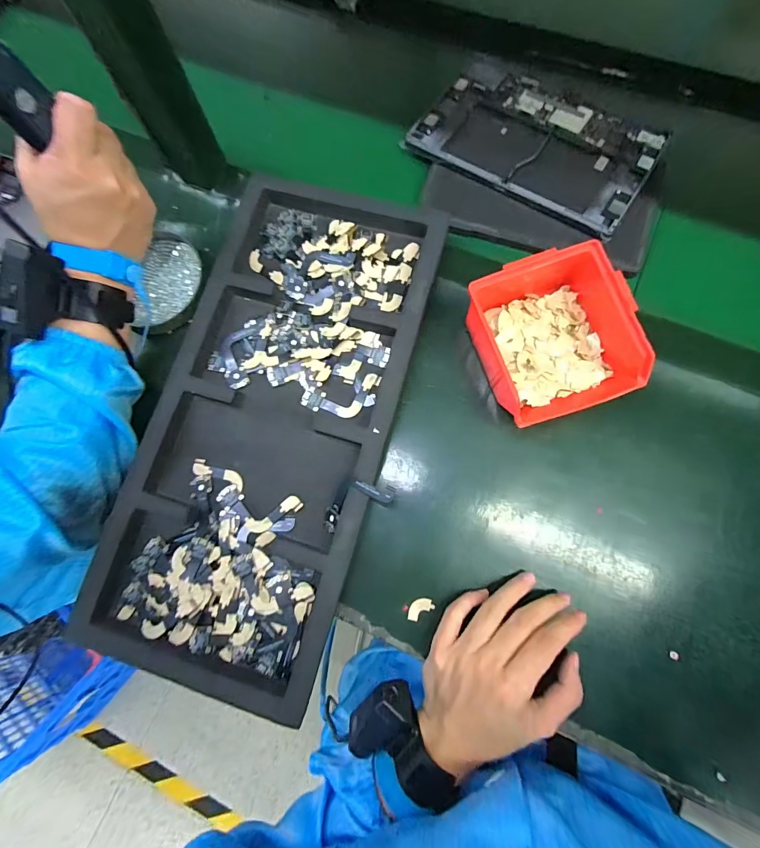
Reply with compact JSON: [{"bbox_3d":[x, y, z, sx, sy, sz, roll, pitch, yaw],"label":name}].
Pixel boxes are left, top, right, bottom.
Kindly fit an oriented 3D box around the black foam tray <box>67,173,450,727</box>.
[{"bbox_3d":[-0.097,-0.019,0.359,0.223,0.034,0.475,14,79,4],"label":"black foam tray"}]

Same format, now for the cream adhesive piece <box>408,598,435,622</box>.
[{"bbox_3d":[0.036,0.167,0.341,0.025,0.004,0.014,-33,79,-5],"label":"cream adhesive piece"}]

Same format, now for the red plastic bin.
[{"bbox_3d":[0.155,-0.079,0.348,0.129,0.066,0.138,-18,78,-2],"label":"red plastic bin"}]

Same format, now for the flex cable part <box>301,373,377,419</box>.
[{"bbox_3d":[-0.038,-0.024,0.372,0.075,0.004,0.038,-13,78,-1],"label":"flex cable part"}]

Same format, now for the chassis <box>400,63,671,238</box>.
[{"bbox_3d":[0.180,-0.329,0.433,0.253,0.011,0.169,33,81,8],"label":"chassis"}]

